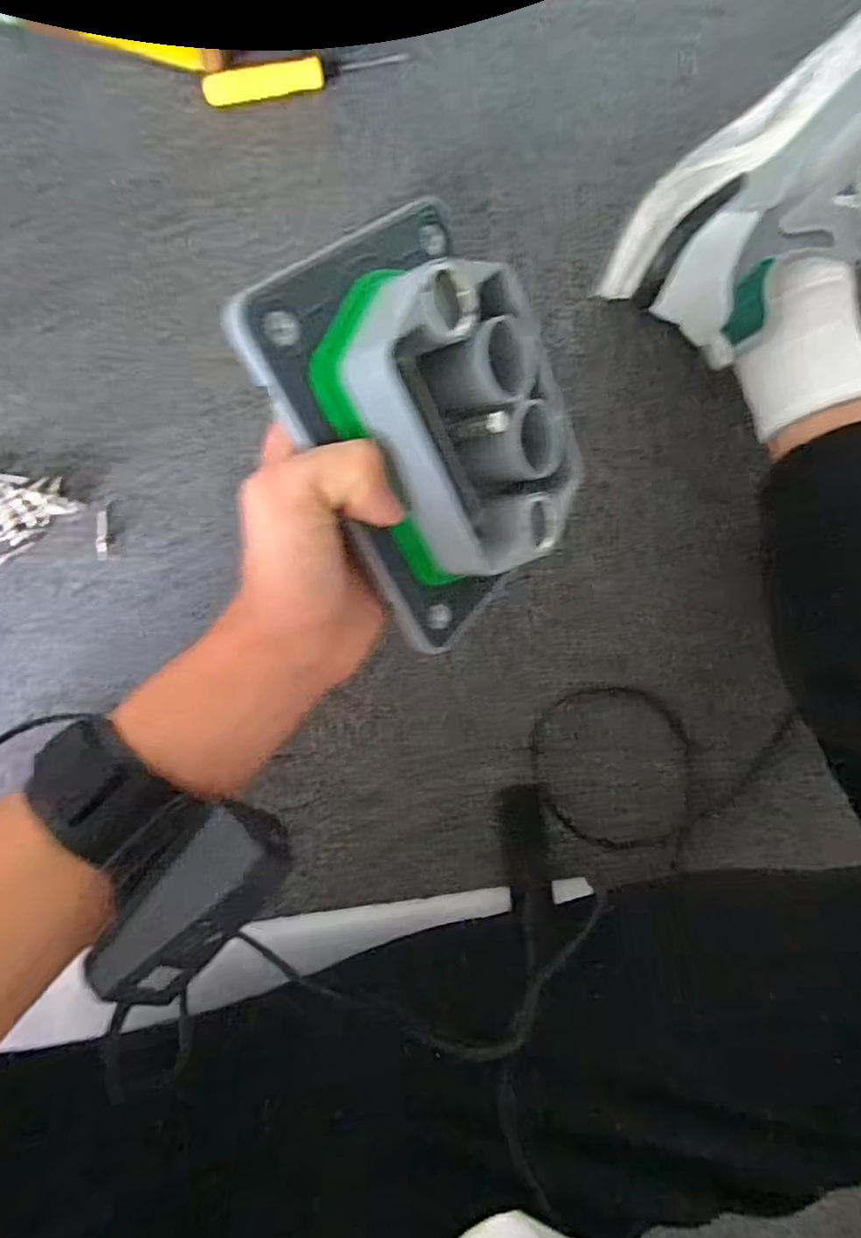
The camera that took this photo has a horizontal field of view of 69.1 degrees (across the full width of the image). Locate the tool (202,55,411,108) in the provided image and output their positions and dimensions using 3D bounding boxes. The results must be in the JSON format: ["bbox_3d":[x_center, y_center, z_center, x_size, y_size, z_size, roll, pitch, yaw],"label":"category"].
[{"bbox_3d":[-0.079,-0.349,0.399,0.130,0.010,0.019,-15,96,-7],"label":"tool"}]

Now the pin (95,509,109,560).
[{"bbox_3d":[-0.214,-0.054,0.405,0.007,0.004,0.032,2,94,-8],"label":"pin"}]

